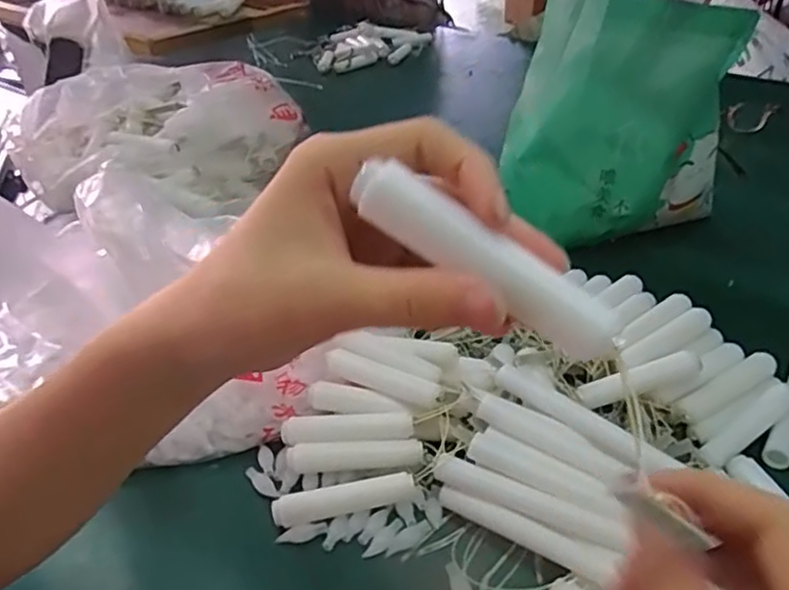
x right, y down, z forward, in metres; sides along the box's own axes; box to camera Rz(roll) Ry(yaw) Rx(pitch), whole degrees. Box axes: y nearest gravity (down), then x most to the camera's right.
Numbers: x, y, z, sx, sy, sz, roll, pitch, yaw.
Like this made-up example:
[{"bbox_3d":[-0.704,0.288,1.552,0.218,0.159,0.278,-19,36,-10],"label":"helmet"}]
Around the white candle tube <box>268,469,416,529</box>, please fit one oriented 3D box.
[{"bbox_3d":[-0.032,0.130,0.412,0.091,0.017,0.018,-6,37,-5],"label":"white candle tube"}]

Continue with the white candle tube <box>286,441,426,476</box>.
[{"bbox_3d":[-0.026,0.108,0.435,0.090,0.012,0.015,-2,37,0],"label":"white candle tube"}]

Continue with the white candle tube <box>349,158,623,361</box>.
[{"bbox_3d":[0.026,-0.009,0.192,0.088,0.018,0.016,34,48,8],"label":"white candle tube"}]

